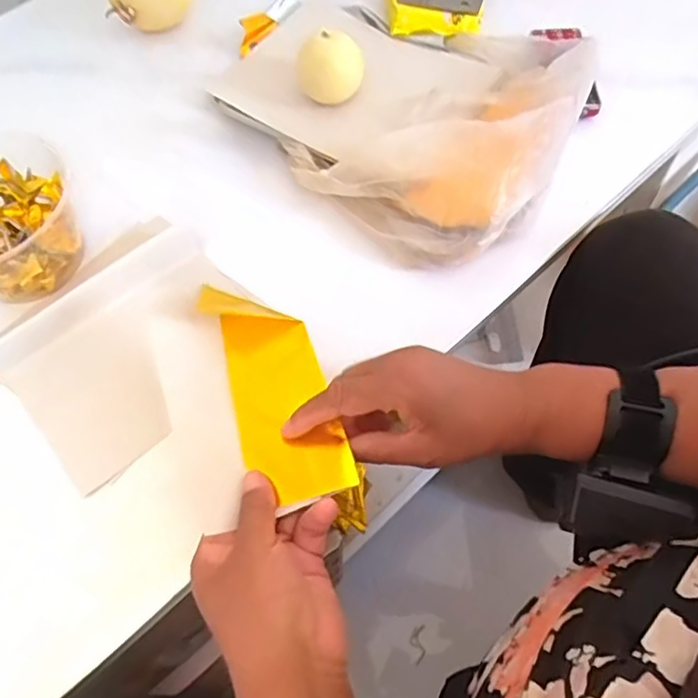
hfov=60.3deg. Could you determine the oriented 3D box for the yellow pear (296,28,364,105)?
[{"bbox_3d":[-0.017,-0.254,0.548,0.060,0.050,0.052,-7,61,0],"label":"yellow pear"}]

